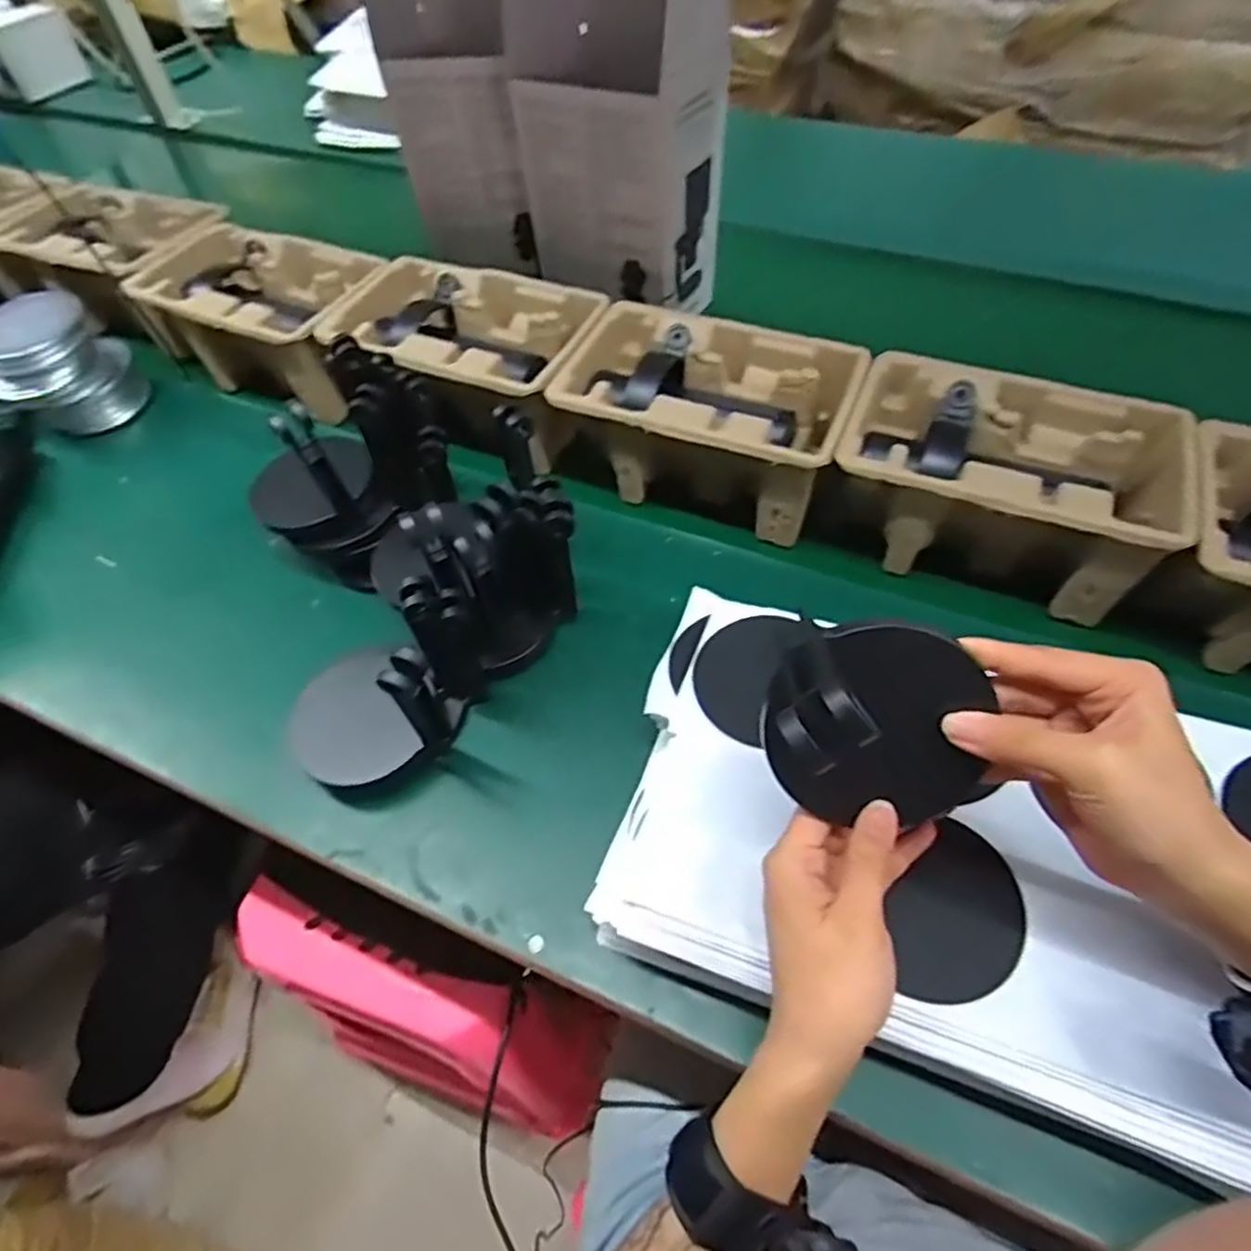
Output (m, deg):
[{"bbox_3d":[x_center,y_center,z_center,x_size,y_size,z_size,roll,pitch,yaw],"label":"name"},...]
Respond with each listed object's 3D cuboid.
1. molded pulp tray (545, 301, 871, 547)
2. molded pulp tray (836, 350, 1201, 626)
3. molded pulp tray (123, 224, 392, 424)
[{"bbox_3d":[0.067,-0.175,0.614,0.225,0.109,0.145,19,60,10],"label":"molded pulp tray"},{"bbox_3d":[0.275,-0.114,0.548,0.226,0.100,0.142,21,60,12],"label":"molded pulp tray"},{"bbox_3d":[-0.357,-0.312,0.739,0.232,0.114,0.149,22,60,12],"label":"molded pulp tray"}]

